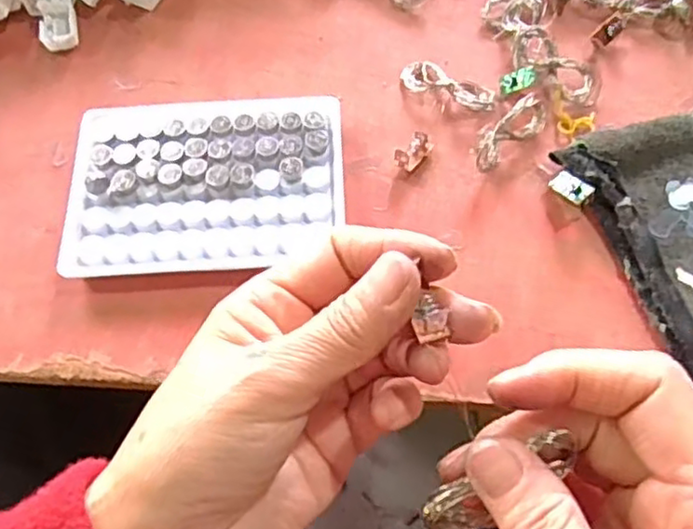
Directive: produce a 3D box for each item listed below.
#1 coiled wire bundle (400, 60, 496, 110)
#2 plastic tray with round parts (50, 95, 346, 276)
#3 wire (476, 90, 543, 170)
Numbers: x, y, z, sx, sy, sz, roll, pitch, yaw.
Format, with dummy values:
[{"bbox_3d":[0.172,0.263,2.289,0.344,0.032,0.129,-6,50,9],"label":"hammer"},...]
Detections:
[{"bbox_3d":[0.054,-0.093,0.349,0.050,0.008,0.018,22,67,13],"label":"coiled wire bundle"},{"bbox_3d":[-0.066,-0.038,0.322,0.128,0.016,0.092,-3,64,2],"label":"plastic tray with round parts"},{"bbox_3d":[0.080,-0.066,0.326,0.051,0.020,0.014,-40,69,-16],"label":"wire"}]

